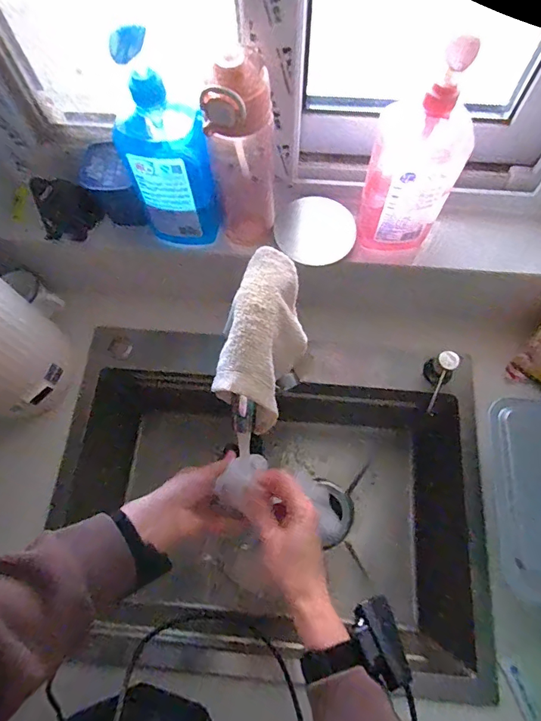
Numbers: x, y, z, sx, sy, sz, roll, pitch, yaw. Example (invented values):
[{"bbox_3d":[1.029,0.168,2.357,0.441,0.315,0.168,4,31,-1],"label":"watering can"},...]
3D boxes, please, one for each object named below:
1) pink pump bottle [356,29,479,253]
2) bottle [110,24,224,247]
[{"bbox_3d":[0.163,-0.222,0.494,0.099,0.247,0.055,8,69,4],"label":"pink pump bottle"},{"bbox_3d":[-0.117,-0.230,0.505,0.099,0.261,0.071,-19,70,-6],"label":"bottle"}]

